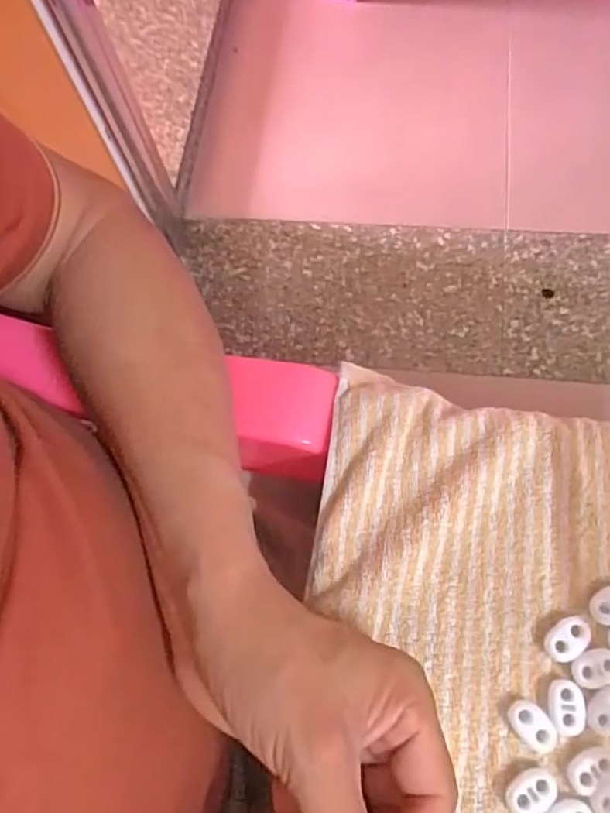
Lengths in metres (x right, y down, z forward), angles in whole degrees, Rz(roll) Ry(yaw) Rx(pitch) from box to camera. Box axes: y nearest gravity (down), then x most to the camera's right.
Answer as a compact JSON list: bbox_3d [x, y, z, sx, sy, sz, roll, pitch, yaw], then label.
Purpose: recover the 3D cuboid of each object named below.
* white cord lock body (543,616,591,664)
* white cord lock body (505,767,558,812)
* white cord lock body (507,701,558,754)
[{"bbox_3d":[0.121,0.106,0.282,0.023,0.006,0.015,-43,72,-10],"label":"white cord lock body"},{"bbox_3d":[0.097,0.165,0.263,0.022,0.005,0.015,-30,70,-6],"label":"white cord lock body"},{"bbox_3d":[0.101,0.141,0.272,0.015,0.004,0.023,-37,71,-8],"label":"white cord lock body"}]

